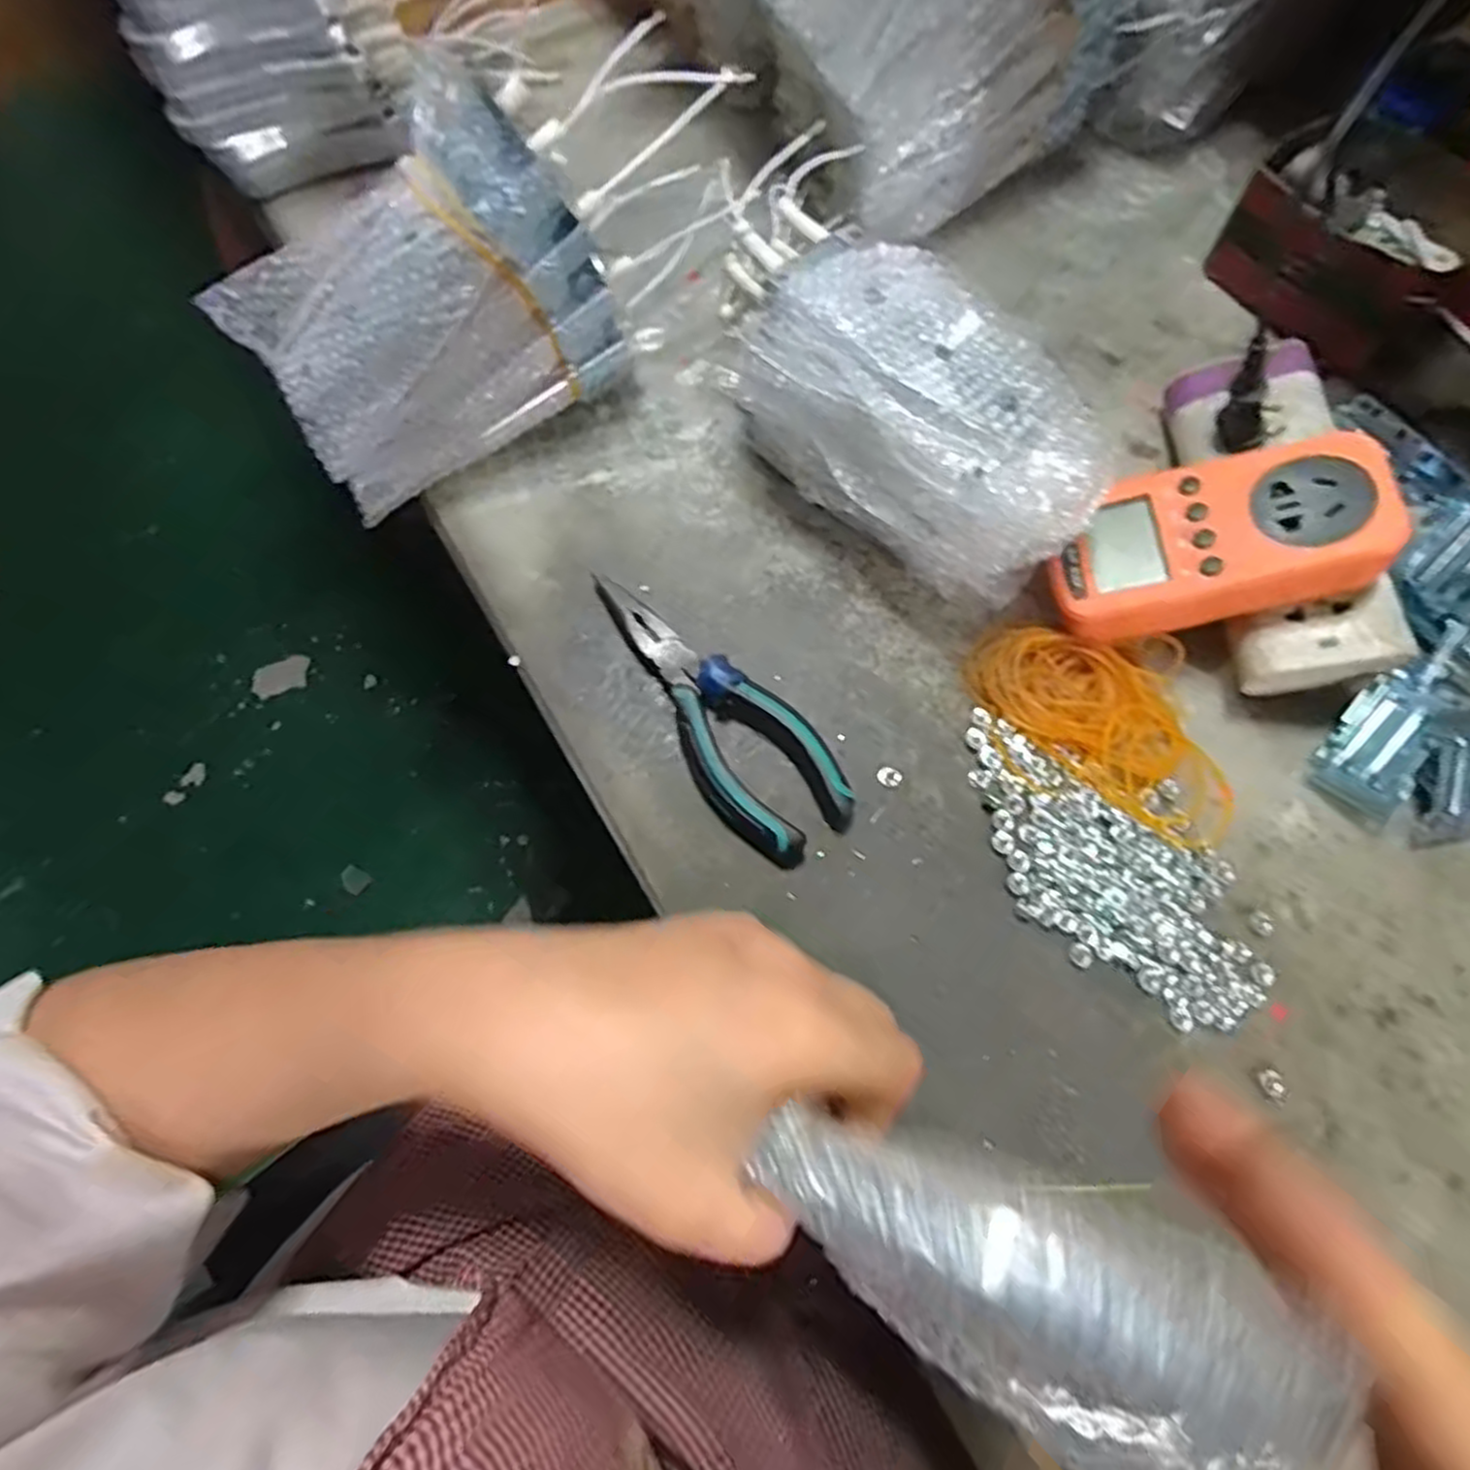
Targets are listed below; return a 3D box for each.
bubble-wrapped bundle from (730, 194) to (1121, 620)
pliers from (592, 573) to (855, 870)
[{"bbox_3d":[0.070,-0.144,0.347,0.193,0.091,0.088,42,77,11],"label":"bubble-wrapped bundle"},{"bbox_3d":[-0.009,-0.016,0.343,0.051,0.019,0.158,-33,76,-9],"label":"pliers"}]

